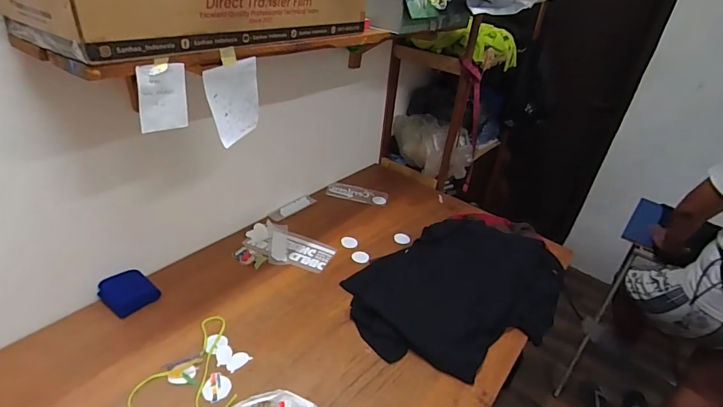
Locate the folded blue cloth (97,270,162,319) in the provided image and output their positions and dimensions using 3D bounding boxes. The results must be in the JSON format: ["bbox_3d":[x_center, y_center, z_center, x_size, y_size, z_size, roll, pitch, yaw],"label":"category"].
[{"bbox_3d":[-0.594,0.224,1.036,0.123,0.031,0.117,28,38,30],"label":"folded blue cloth"}]

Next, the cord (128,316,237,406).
[{"bbox_3d":[-0.396,0.366,0.895,0.201,0.009,0.261,-8,35,-21],"label":"cord"}]

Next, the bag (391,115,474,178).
[{"bbox_3d":[0.299,-0.251,1.737,0.178,0.175,0.369,-12,37,-26],"label":"bag"}]

